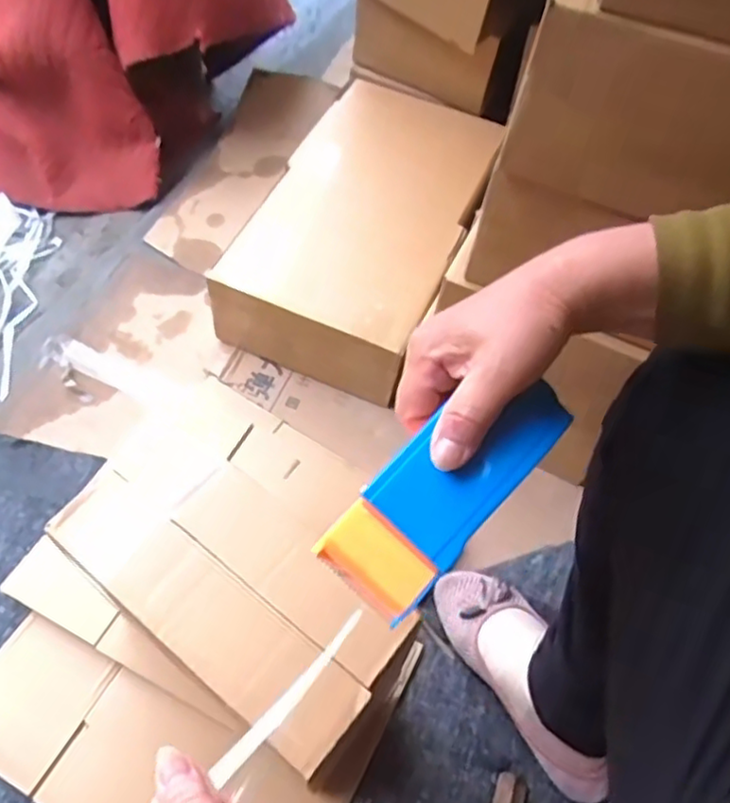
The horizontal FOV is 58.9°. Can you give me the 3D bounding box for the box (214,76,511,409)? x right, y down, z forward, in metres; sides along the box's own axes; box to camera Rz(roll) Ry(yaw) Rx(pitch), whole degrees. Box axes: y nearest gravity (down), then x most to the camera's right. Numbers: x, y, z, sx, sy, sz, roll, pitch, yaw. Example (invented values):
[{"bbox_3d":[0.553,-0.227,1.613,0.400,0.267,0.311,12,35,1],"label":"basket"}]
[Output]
[{"bbox_3d":[0.012,-0.259,0.969,0.265,0.146,0.501,21,59,9],"label":"box"}]

